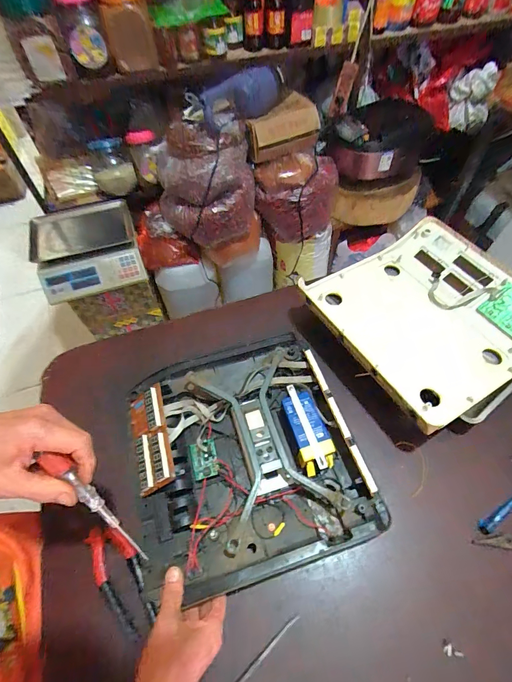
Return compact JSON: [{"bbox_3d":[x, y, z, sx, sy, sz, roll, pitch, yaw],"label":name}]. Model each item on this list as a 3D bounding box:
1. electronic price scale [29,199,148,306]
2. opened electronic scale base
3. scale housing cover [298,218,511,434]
[{"bbox_3d":[-0.588,-0.333,1.204,0.329,0.129,0.337,-18,58,-10],"label":"electronic price scale"},{"bbox_3d":[-0.021,0.160,0.512,0.319,0.056,0.318,-15,58,-8],"label":"opened electronic scale base"},{"bbox_3d":[0.313,-0.052,0.623,0.363,0.061,0.344,-28,61,-15],"label":"scale housing cover"}]

